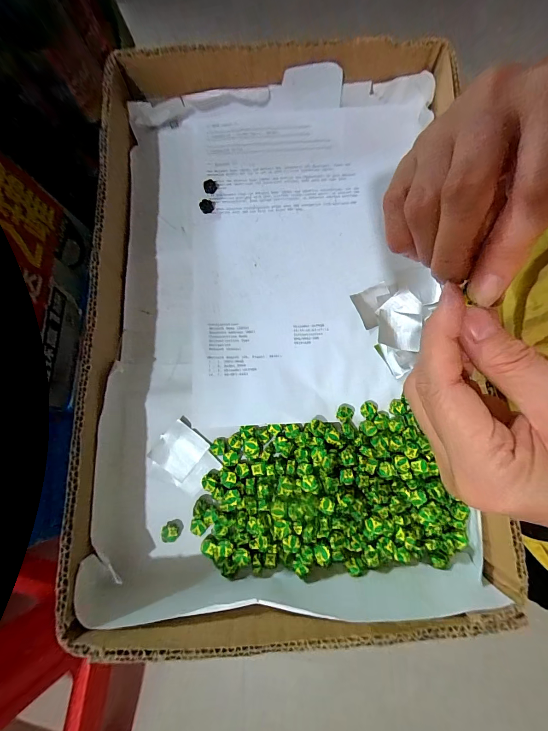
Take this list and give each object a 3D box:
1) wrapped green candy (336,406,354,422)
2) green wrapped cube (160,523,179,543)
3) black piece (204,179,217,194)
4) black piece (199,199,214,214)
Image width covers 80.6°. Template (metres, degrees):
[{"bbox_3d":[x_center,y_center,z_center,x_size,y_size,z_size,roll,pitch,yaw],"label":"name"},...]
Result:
[{"bbox_3d":[0.056,0.039,0.258,0.012,0.008,0.012,0,79,1],"label":"wrapped green candy"},{"bbox_3d":[-0.079,0.127,0.245,0.013,0.007,0.012,-3,75,-9],"label":"green wrapped cube"},{"bbox_3d":[-0.060,-0.167,0.301,0.011,0.004,0.014,-19,80,-2],"label":"black piece"},{"bbox_3d":[-0.062,-0.146,0.296,0.012,0.005,0.013,0,79,1],"label":"black piece"}]

